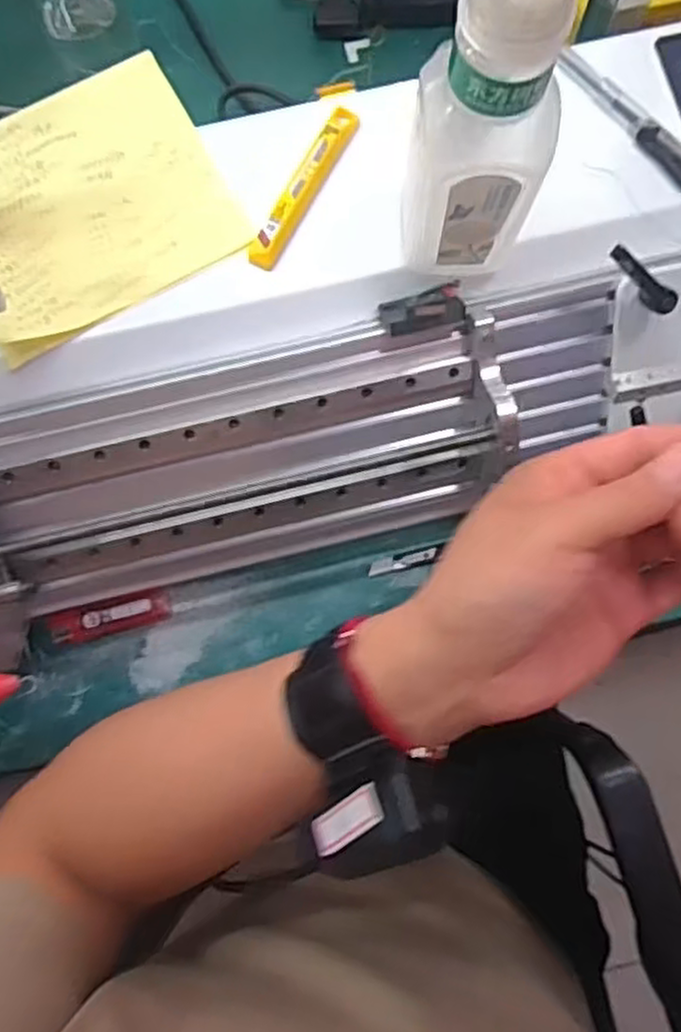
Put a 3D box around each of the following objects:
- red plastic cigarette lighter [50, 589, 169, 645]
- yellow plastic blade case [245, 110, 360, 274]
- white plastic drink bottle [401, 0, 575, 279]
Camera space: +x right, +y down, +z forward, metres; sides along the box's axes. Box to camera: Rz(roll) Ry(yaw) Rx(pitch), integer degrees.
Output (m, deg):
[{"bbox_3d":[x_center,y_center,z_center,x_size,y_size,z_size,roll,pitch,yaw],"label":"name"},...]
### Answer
[{"bbox_3d":[-0.152,0.068,0.493,0.077,0.017,0.020,-15,77,-2],"label":"red plastic cigarette lighter"},{"bbox_3d":[-0.019,-0.183,0.407,0.012,0.010,0.104,28,79,8],"label":"yellow plastic blade case"},{"bbox_3d":[0.060,-0.172,0.301,0.060,0.206,0.046,3,77,2],"label":"white plastic drink bottle"}]

